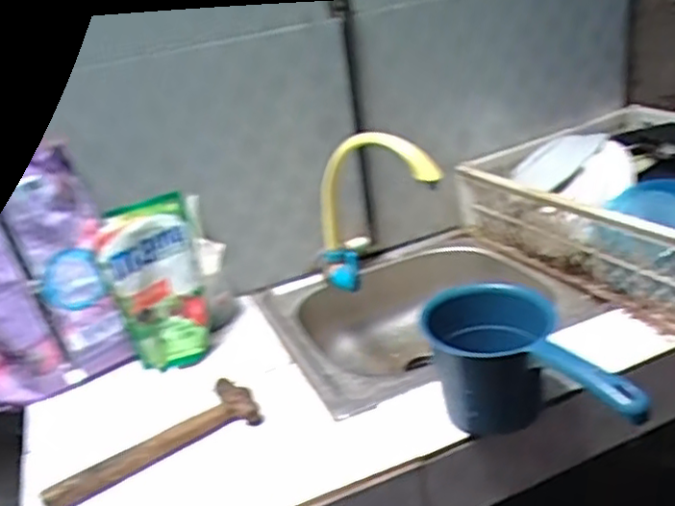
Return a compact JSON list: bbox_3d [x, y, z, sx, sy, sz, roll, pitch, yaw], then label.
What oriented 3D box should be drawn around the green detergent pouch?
[{"bbox_3d":[-0.241,0.048,0.940,0.126,0.223,0.070,-17,24,-17],"label":"green detergent pouch"}]

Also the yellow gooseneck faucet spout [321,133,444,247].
[{"bbox_3d":[0.035,-0.102,0.965,0.025,0.113,0.272,-20,-7,-35],"label":"yellow gooseneck faucet spout"}]

